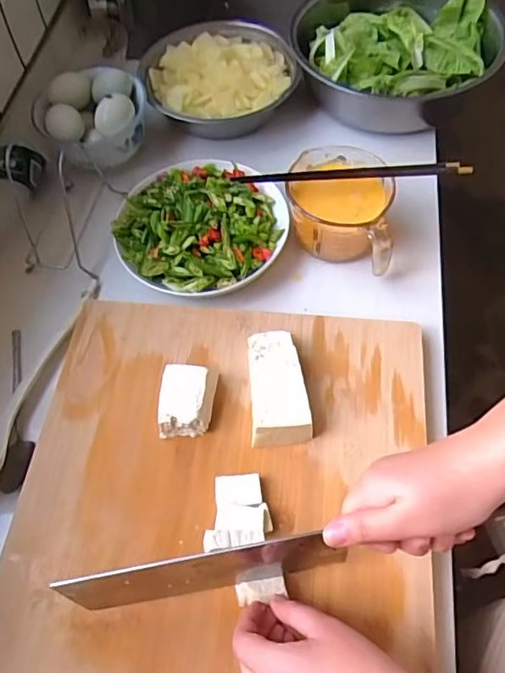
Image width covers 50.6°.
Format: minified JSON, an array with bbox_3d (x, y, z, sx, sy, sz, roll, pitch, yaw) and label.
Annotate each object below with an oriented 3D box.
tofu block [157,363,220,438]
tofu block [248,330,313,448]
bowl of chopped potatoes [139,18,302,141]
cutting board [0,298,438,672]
[{"bbox_3d":[-0.061,0.061,0.506,0.051,0.031,0.062,4,61,6],"label":"tofu block"},{"bbox_3d":[0.023,0.047,0.513,0.053,0.031,0.107,-7,60,0],"label":"tofu block"},{"bbox_3d":[-0.045,-0.348,0.734,0.194,0.061,0.181,-2,60,3],"label":"bowl of chopped potatoes"},{"bbox_3d":[-0.038,0.216,0.432,0.359,0.024,0.554,5,61,7],"label":"cutting board"}]

